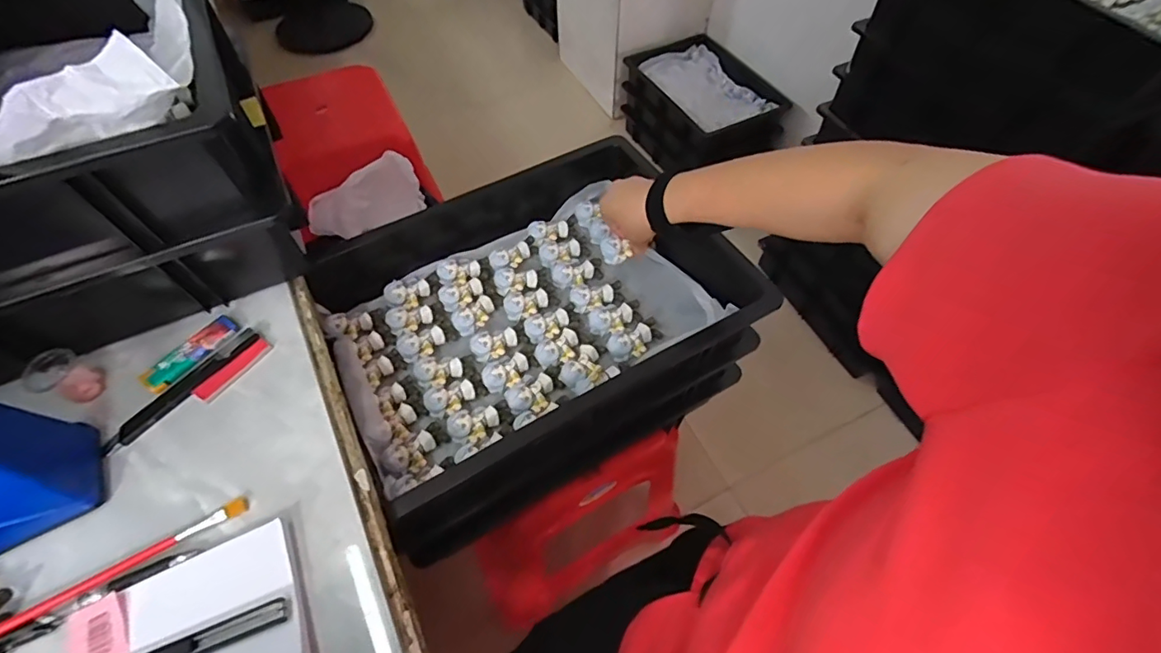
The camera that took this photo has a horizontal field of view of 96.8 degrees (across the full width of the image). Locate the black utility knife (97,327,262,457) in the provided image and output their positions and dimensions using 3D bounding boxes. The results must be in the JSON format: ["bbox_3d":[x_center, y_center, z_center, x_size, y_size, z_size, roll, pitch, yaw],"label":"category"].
[{"bbox_3d":[-0.323,0.050,0.421,0.019,0.005,0.131,34,64,19],"label":"black utility knife"}]

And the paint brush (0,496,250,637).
[{"bbox_3d":[-0.314,0.163,0.346,0.168,0.017,0.013,-29,63,-16],"label":"paint brush"}]

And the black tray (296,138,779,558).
[{"bbox_3d":[-0.066,-0.040,0.578,0.408,0.090,0.346,-27,62,-15],"label":"black tray"}]

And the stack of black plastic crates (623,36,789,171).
[{"bbox_3d":[0.318,-0.577,1.425,0.233,0.257,0.429,-19,59,-12],"label":"stack of black plastic crates"}]

